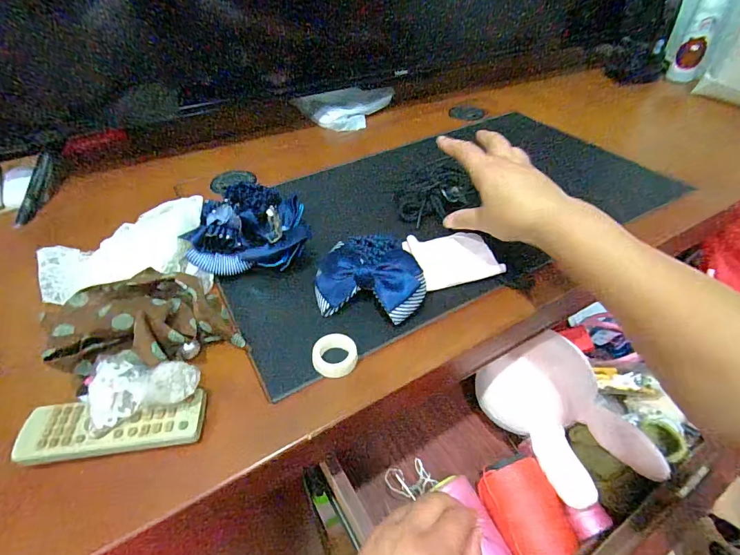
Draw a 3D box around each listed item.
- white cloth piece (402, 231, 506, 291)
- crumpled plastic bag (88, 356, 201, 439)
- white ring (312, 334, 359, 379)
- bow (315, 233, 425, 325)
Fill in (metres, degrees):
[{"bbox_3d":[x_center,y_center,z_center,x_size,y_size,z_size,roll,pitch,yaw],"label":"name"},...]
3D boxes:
[{"bbox_3d":[0.085,-0.021,0.417,0.080,0.011,0.074,-11,44,-9],"label":"white cloth piece"},{"bbox_3d":[-0.162,0.081,0.287,0.072,0.032,0.050,-4,43,-2],"label":"crumpled plastic bag"},{"bbox_3d":[-0.029,0.065,0.334,0.036,0.015,0.033,-1,43,1],"label":"white ring"},{"bbox_3d":[-0.001,-0.010,0.383,0.099,0.031,0.108,-2,43,1],"label":"bow"}]

